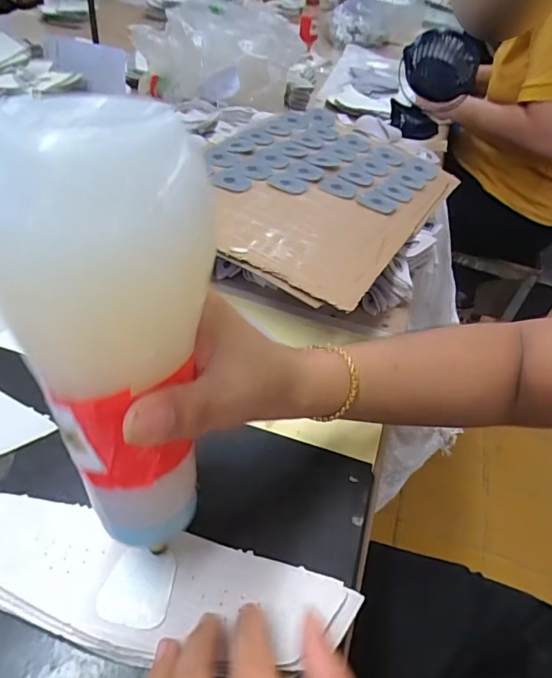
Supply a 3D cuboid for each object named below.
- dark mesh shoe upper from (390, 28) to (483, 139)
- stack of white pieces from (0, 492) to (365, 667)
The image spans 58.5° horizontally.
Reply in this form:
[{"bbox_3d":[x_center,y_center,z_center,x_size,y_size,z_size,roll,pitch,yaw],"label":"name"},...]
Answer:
[{"bbox_3d":[0.277,-0.437,0.853,0.133,0.161,0.058,-11,47,-20],"label":"dark mesh shoe upper"},{"bbox_3d":[-0.064,0.126,0.253,0.204,0.015,0.064,10,49,0],"label":"stack of white pieces"}]

